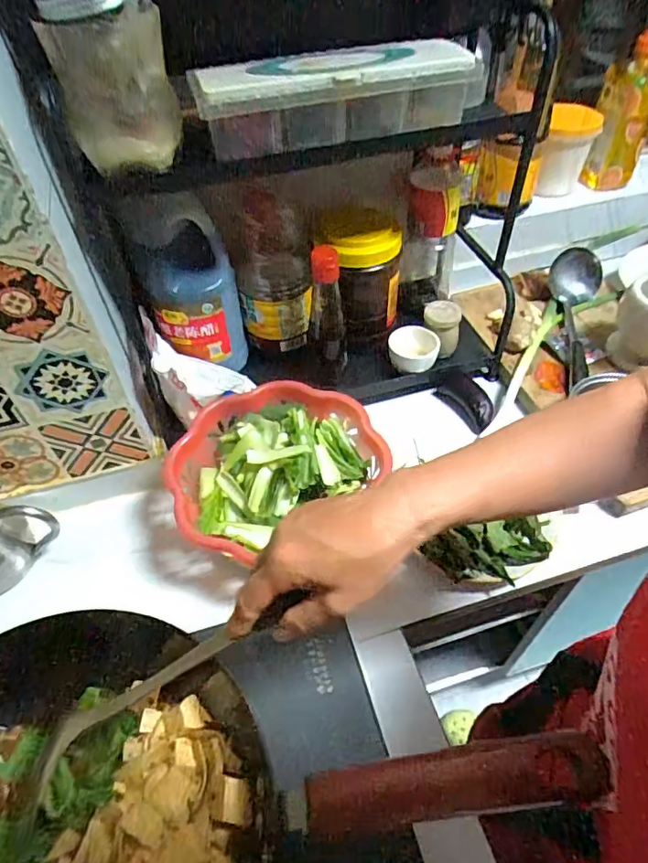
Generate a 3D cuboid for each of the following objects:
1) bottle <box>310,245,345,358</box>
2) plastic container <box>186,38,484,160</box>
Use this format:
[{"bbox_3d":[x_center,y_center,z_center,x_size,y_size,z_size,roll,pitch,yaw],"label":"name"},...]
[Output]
[{"bbox_3d":[0.002,-0.169,0.693,0.043,0.159,0.044,-4,49,-1],"label":"bottle"},{"bbox_3d":[0.017,-0.338,0.522,0.281,0.067,0.095,-12,50,-7],"label":"plastic container"}]

